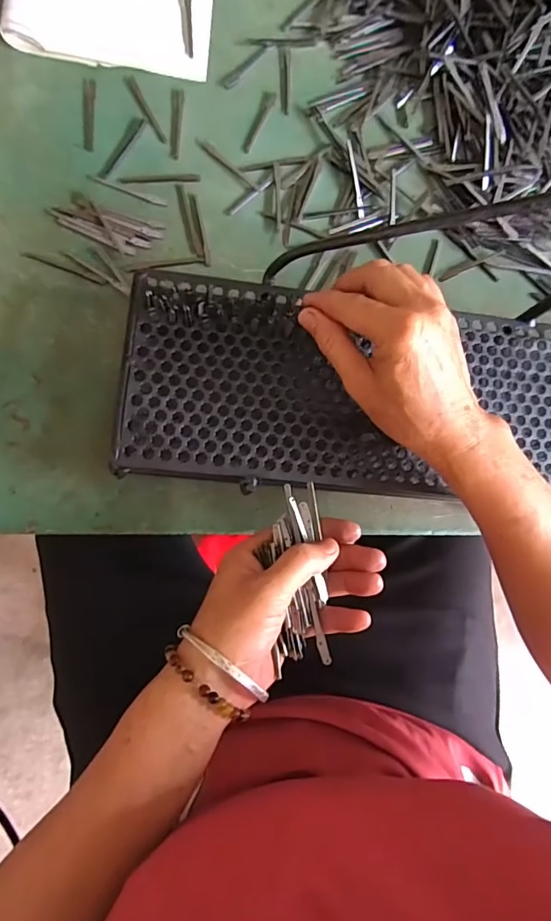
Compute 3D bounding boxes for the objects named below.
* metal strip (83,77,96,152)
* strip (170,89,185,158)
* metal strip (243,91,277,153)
[{"bbox_3d":[-0.164,-0.305,0.421,0.010,0.004,0.070,-2,84,-7],"label":"metal strip"},{"bbox_3d":[-0.088,-0.300,0.424,0.011,0.004,0.066,1,84,-7],"label":"strip"},{"bbox_3d":[-0.014,-0.310,0.434,0.012,0.004,0.068,21,83,-5],"label":"metal strip"}]

